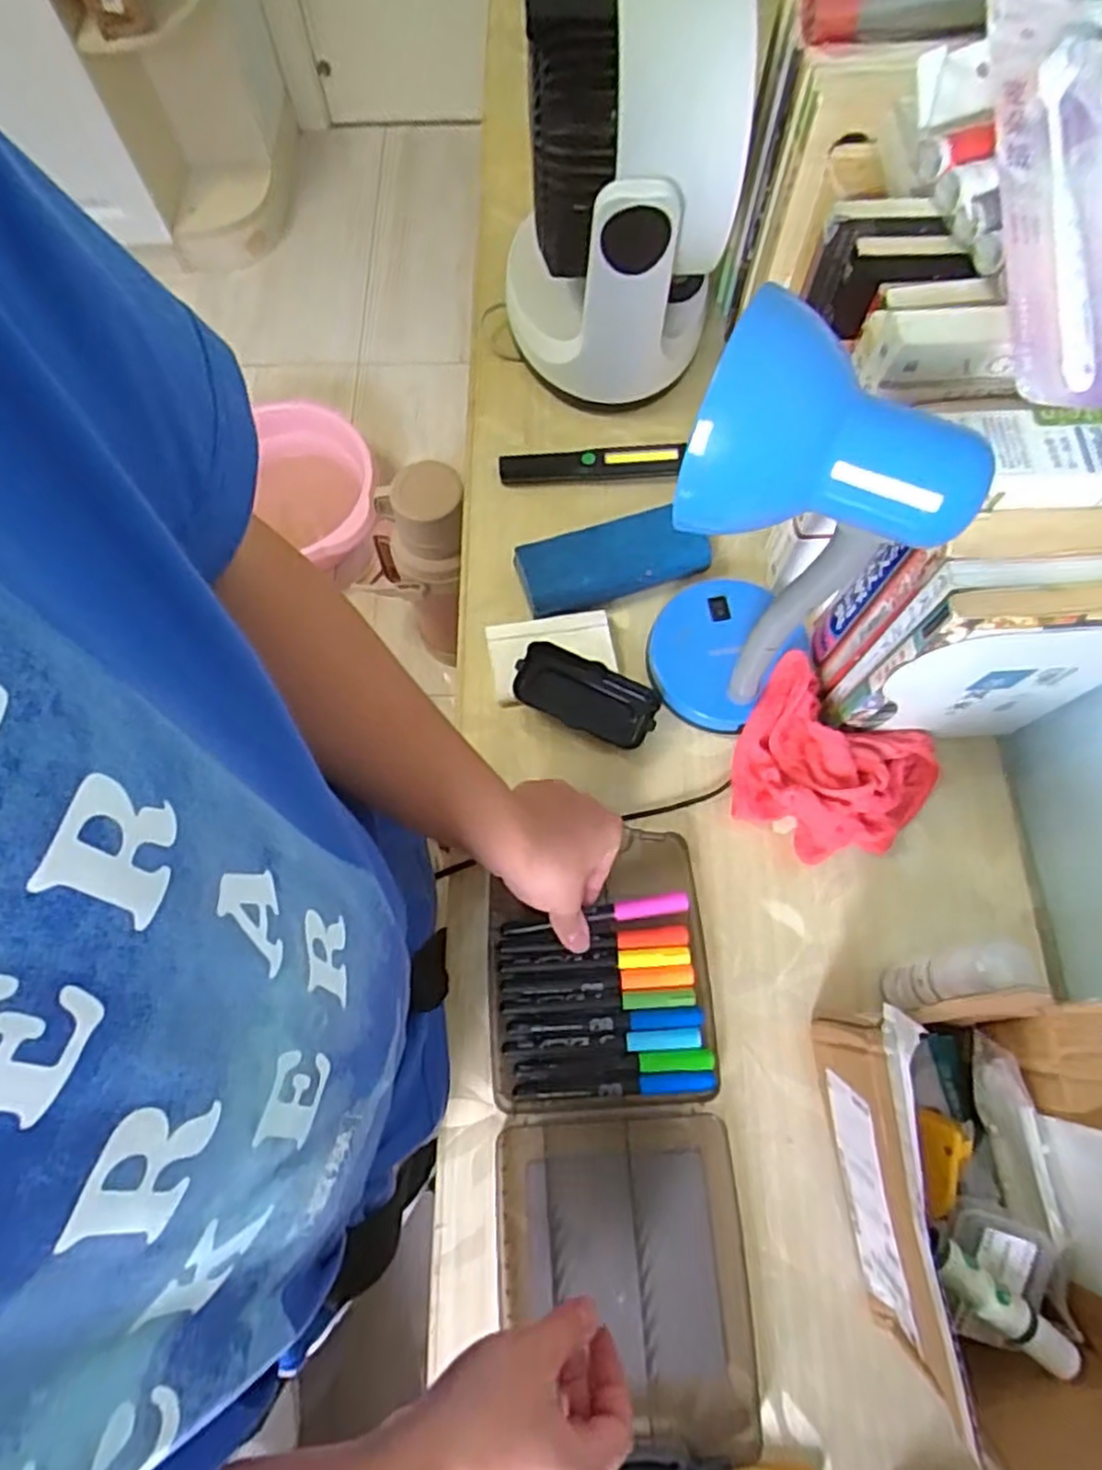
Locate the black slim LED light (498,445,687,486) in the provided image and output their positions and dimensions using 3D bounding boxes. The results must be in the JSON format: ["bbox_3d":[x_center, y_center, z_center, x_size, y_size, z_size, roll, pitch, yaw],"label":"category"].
[{"bbox_3d":[0.035,-0.240,0.653,0.160,0.023,0.026,1,71,1],"label":"black slim LED light"}]

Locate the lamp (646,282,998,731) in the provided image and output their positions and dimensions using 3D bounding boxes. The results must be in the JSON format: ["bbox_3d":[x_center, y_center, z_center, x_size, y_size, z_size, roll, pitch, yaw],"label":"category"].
[{"bbox_3d":[0.134,-0.105,0.451,0.125,0.295,0.108,15,72,6],"label":"lamp"}]

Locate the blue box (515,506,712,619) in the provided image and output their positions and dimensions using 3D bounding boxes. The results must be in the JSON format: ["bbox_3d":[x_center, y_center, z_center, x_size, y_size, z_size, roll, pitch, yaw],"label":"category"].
[{"bbox_3d":[0.052,-0.145,0.610,0.154,0.029,0.060,-16,71,-5],"label":"blue box"}]

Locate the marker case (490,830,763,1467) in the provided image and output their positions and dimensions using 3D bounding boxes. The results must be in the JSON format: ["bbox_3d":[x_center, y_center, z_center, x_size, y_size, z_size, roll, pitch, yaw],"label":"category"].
[{"bbox_3d":[0.040,0.252,0.481,0.151,0.034,0.351,-6,73,-1],"label":"marker case"}]

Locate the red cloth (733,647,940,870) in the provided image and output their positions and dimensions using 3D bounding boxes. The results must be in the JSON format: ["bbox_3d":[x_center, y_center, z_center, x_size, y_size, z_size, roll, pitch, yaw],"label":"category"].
[{"bbox_3d":[0.204,0.026,0.533,0.137,0.052,0.120,32,74,11],"label":"red cloth"}]

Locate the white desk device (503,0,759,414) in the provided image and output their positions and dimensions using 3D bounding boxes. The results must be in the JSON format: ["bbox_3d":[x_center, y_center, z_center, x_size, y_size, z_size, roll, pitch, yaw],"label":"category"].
[{"bbox_3d":[0.054,-0.419,0.590,0.185,0.253,0.165,2,71,2],"label":"white desk device"}]

